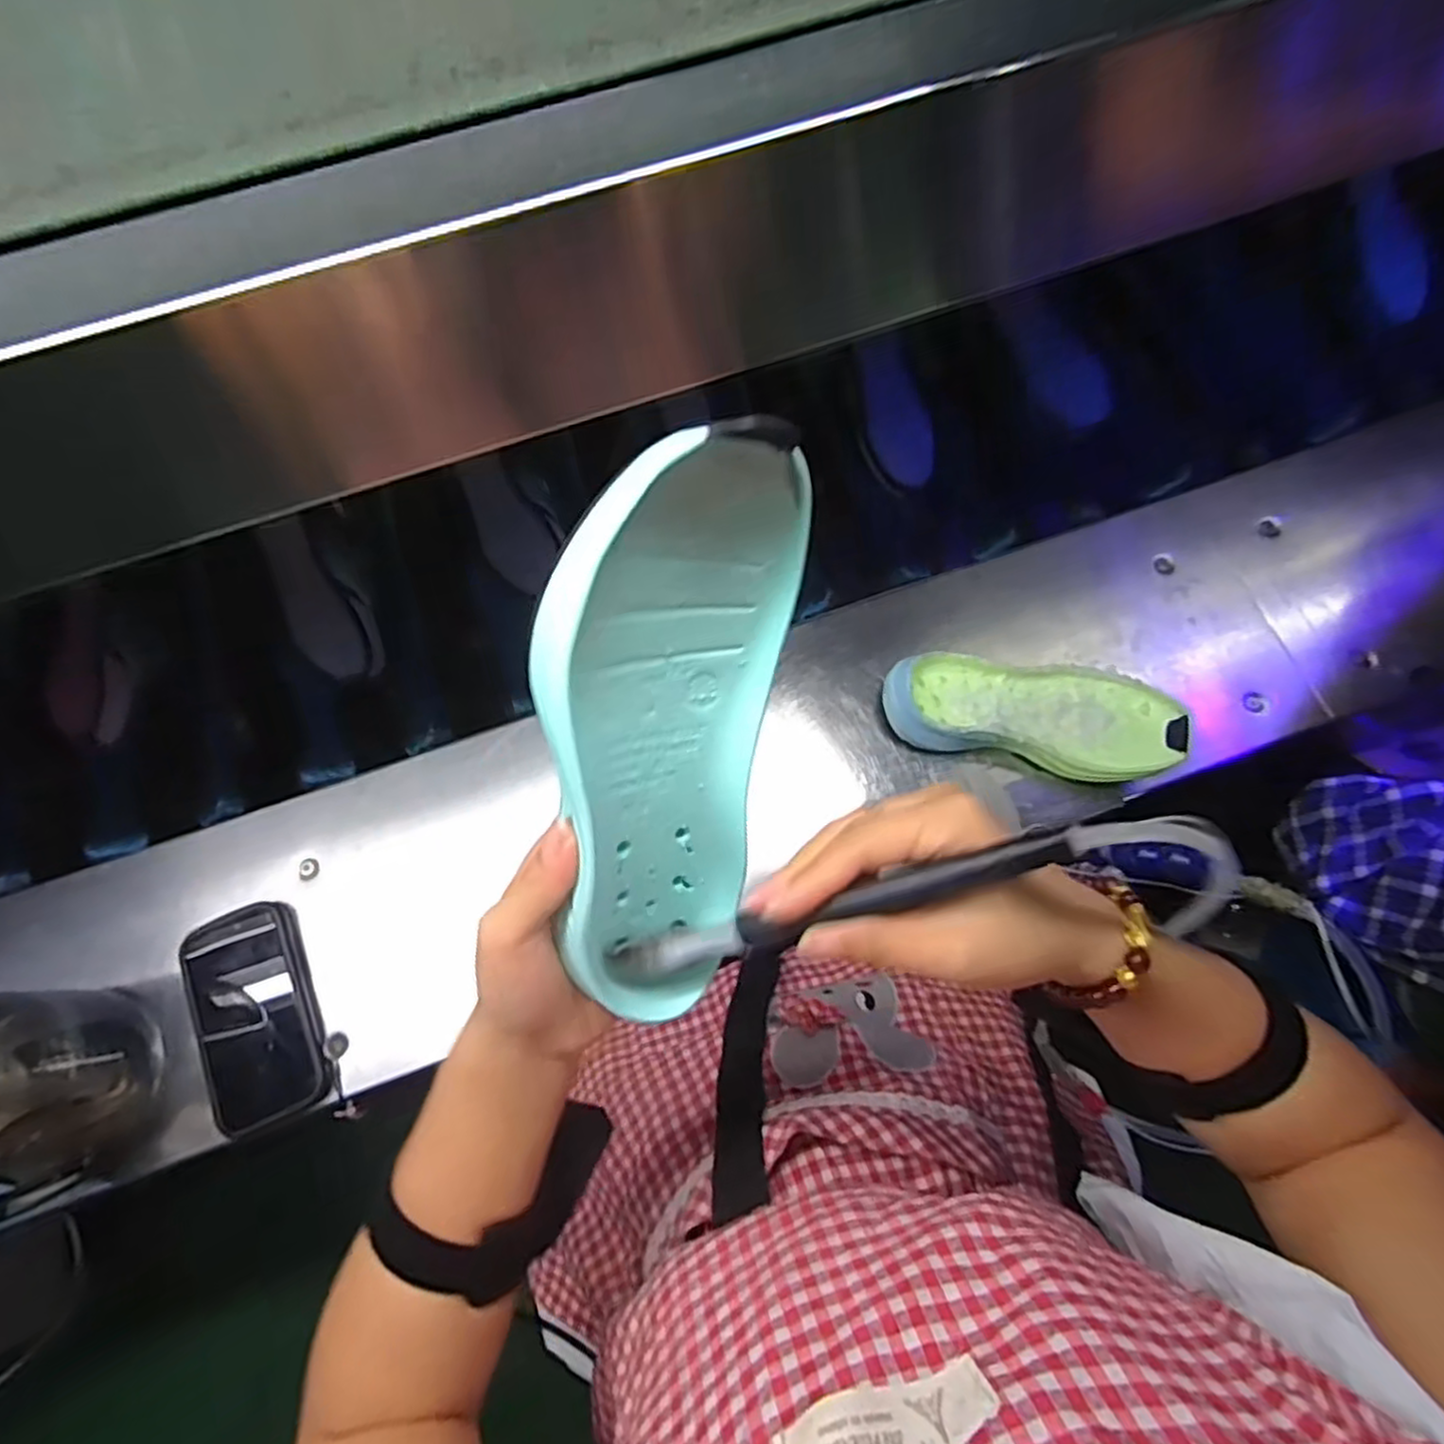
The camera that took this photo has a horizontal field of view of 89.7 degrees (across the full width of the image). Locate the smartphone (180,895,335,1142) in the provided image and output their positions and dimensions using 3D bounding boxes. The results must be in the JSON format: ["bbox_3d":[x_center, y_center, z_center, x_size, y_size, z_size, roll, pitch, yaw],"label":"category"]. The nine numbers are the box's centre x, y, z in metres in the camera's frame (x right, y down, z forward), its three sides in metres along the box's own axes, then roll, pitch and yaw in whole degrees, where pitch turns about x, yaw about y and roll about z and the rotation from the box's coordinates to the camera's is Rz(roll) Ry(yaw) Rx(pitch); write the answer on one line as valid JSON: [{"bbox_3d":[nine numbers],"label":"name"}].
[{"bbox_3d":[-0.351,0.216,0.539,0.079,0.015,0.152,-23,72,-6],"label":"smartphone"}]

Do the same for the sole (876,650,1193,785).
[{"bbox_3d":[0.245,-0.005,0.587,0.227,0.051,0.086,9,72,5],"label":"sole"}]

